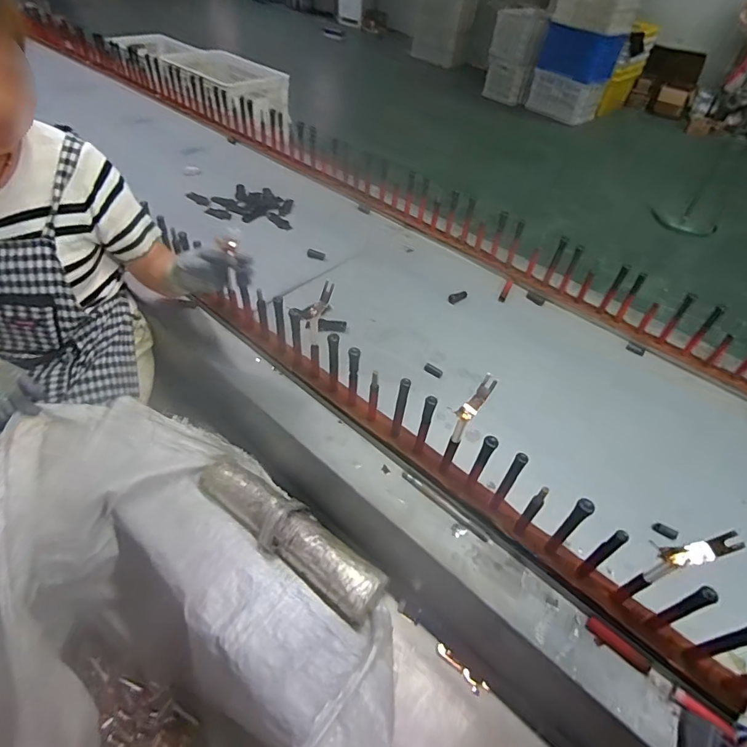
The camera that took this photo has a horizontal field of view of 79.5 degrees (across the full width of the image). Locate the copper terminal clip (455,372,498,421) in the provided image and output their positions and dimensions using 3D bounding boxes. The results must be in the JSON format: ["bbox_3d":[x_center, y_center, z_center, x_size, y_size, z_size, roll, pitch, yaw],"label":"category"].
[{"bbox_3d":[0.153,0.036,0.658,0.024,0.014,0.075,38,89,25],"label":"copper terminal clip"}]

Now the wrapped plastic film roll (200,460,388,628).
[{"bbox_3d":[-0.161,0.282,0.828,0.412,0.073,0.102,28,50,20],"label":"wrapped plastic film roll"}]

